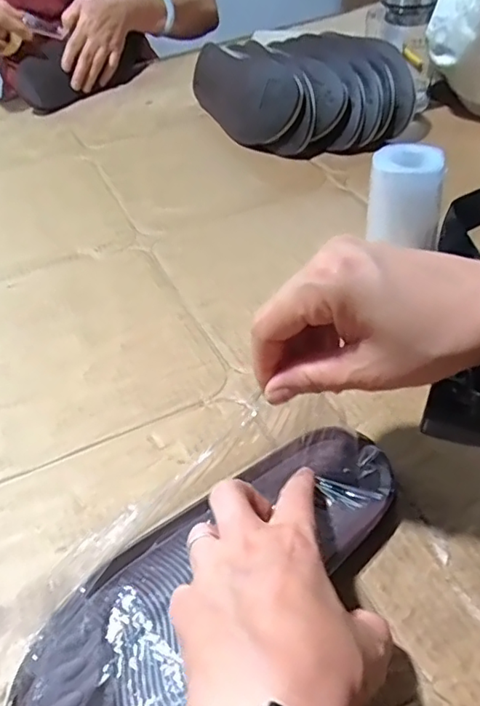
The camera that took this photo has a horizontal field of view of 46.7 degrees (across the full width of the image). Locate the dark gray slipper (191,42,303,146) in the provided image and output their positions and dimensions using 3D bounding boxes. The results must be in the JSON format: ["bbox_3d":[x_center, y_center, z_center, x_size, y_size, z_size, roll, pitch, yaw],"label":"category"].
[{"bbox_3d":[-0.002,-0.345,0.731,0.029,0.102,0.228,-2,41,-37],"label":"dark gray slipper"}]

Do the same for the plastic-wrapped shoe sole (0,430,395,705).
[{"bbox_3d":[-0.013,0.124,0.302,0.249,0.019,0.089,-37,54,-25],"label":"plastic-wrapped shoe sole"}]

